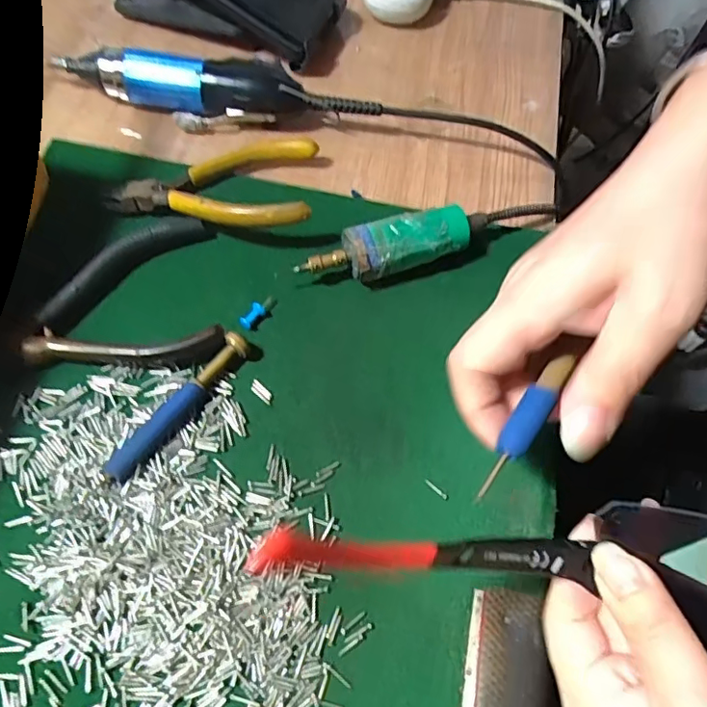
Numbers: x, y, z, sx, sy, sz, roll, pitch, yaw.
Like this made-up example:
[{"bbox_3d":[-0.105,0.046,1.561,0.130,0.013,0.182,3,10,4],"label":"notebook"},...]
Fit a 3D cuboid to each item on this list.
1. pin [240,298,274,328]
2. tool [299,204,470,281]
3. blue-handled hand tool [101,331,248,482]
[{"bbox_3d":[-0.050,-0.023,0.295,0.009,0.007,0.023,25,64,10],"label":"pin"},{"bbox_3d":[0.018,-0.055,0.302,0.090,0.030,0.023,-15,64,-10],"label":"tool"},{"bbox_3d":[-0.082,0.024,0.264,0.013,0.013,0.085,36,67,15],"label":"blue-handled hand tool"}]

